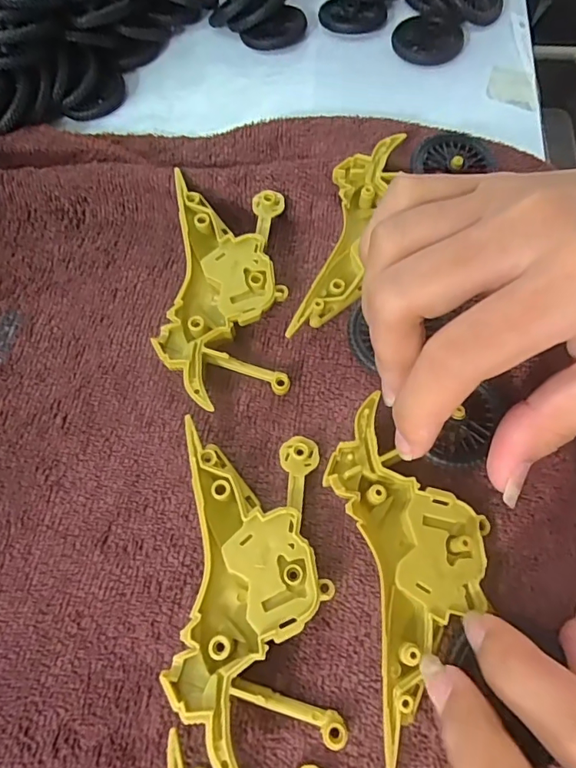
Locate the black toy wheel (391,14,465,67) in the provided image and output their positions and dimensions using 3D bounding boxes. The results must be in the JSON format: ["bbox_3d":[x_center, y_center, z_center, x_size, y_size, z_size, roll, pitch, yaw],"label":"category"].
[{"bbox_3d":[0.077,-0.192,0.270,0.037,0.007,0.037,-1,65,2],"label":"black toy wheel"}]

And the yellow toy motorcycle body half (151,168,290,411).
[{"bbox_3d":[-0.026,-0.039,0.202,0.048,0.018,0.097,-2,65,2],"label":"yellow toy motorcycle body half"}]

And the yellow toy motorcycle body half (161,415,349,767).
[{"bbox_3d":[-0.011,0.064,0.159,0.047,0.013,0.097,-4,66,0],"label":"yellow toy motorcycle body half"}]

